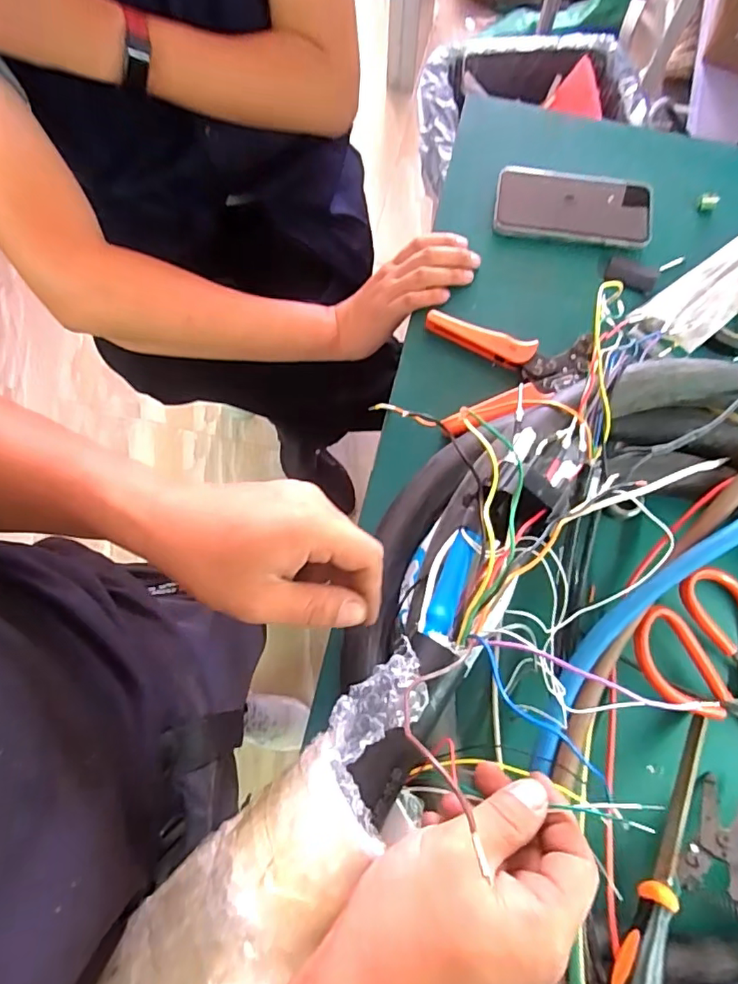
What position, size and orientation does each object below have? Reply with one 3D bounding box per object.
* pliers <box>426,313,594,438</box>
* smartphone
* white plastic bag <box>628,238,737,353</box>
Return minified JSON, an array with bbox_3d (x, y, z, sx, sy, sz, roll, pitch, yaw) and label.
[{"bbox_3d":[0.141,-0.123,0.525,0.157,0.022,0.124,-8,76,-2],"label":"pliers"},{"bbox_3d":[0.218,-0.304,0.578,0.166,0.013,0.079,8,76,2],"label":"smartphone"},{"bbox_3d":[0.377,-0.222,0.562,0.254,0.012,0.069,-35,63,-11],"label":"white plastic bag"}]

